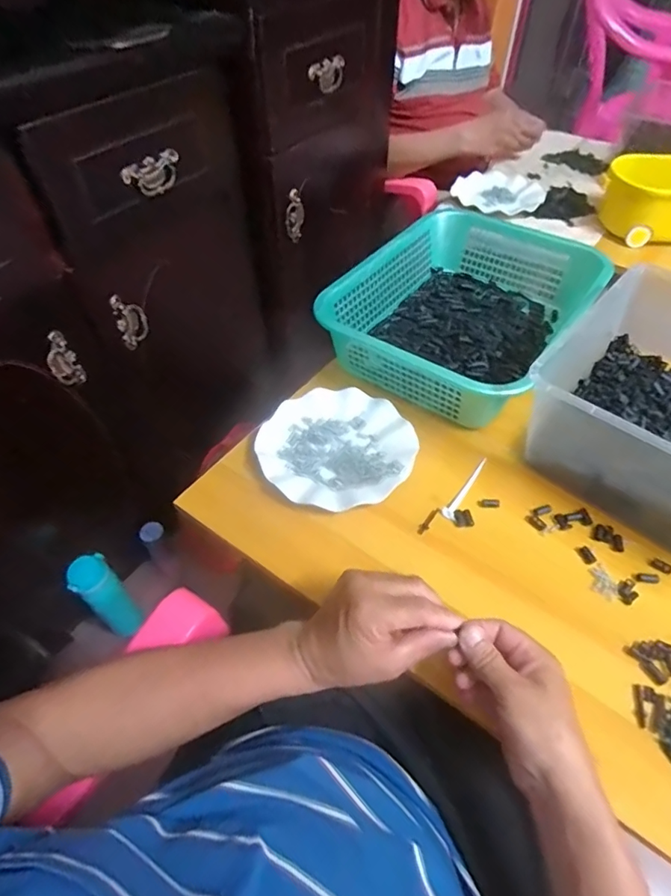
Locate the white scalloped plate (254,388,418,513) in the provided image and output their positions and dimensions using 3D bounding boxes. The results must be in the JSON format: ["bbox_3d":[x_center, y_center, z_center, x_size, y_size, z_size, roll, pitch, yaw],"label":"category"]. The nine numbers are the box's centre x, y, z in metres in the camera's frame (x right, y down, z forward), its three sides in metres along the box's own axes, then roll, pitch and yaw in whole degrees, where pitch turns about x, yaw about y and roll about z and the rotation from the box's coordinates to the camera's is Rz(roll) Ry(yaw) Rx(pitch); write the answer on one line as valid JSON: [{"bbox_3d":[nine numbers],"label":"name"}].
[{"bbox_3d":[0.000,-0.001,0.605,0.182,0.023,0.167,0,50,0],"label":"white scalloped plate"}]

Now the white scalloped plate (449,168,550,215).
[{"bbox_3d":[0.344,-0.534,1.048,0.185,0.022,0.185,0,50,0],"label":"white scalloped plate"}]

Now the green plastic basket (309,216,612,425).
[{"bbox_3d":[0.194,-0.209,0.725,0.289,0.086,0.398,31,56,23],"label":"green plastic basket"}]

